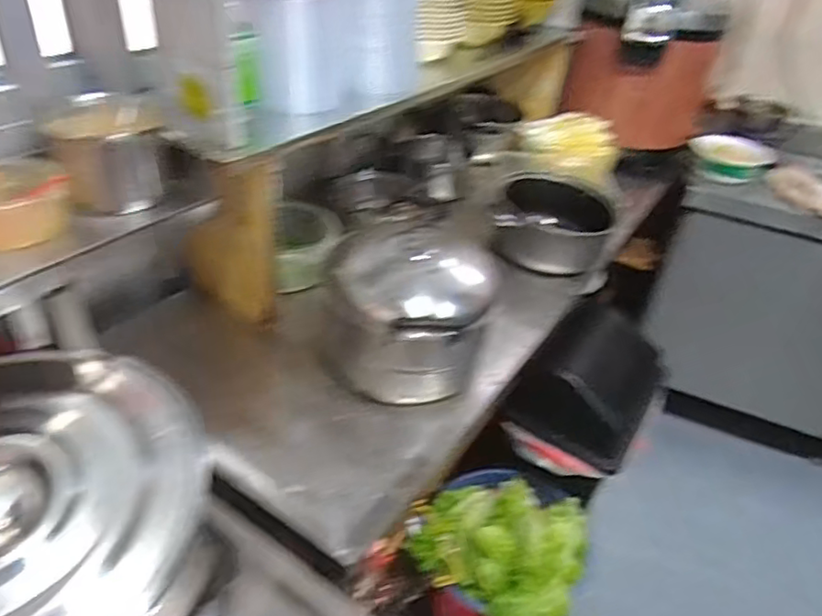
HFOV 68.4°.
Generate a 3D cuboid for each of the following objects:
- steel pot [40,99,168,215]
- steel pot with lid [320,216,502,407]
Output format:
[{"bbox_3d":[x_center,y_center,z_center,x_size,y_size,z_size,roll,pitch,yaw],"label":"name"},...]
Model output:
[{"bbox_3d":[-0.346,-0.178,0.706,0.125,0.095,0.108,-11,41,-21],"label":"steel pot"},{"bbox_3d":[-0.008,0.015,0.834,0.224,0.192,0.198,11,38,6],"label":"steel pot with lid"}]

